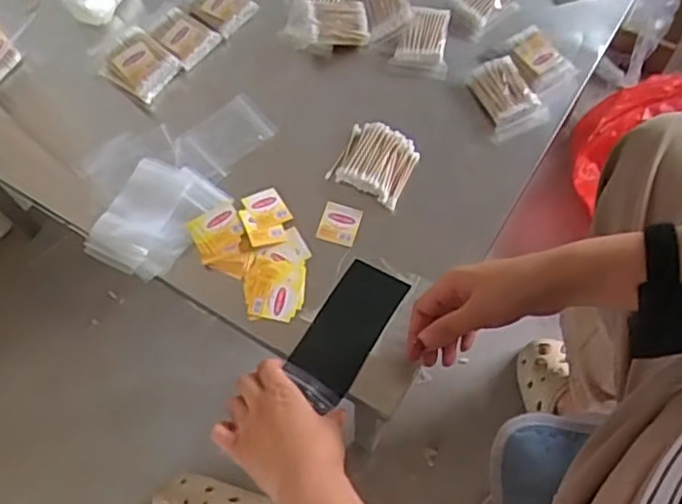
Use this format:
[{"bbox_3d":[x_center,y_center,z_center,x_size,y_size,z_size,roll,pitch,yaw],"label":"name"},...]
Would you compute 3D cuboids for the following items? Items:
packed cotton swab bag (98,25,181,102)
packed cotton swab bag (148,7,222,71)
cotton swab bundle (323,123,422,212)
[{"bbox_3d":[-0.226,-0.212,0.760,0.078,0.029,0.063,34,71,17],"label":"packed cotton swab bag"},{"bbox_3d":[-0.187,-0.254,0.783,0.081,0.016,0.061,41,73,19],"label":"packed cotton swab bag"},{"bbox_3d":[0.038,-0.097,0.713,0.077,0.028,0.073,25,68,13],"label":"cotton swab bundle"}]

